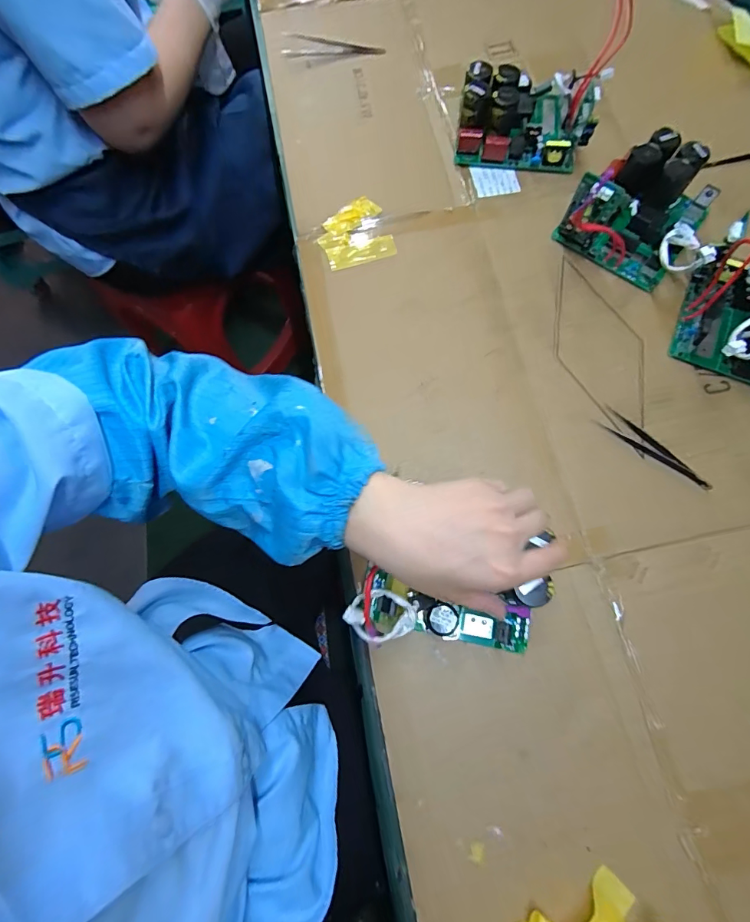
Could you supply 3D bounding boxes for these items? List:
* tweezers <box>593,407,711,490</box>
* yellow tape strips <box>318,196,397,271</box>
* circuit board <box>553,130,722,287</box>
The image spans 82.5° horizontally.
[{"bbox_3d":[0.257,-0.011,0.391,0.106,0.006,0.021,37,77,12],"label":"tweezers"},{"bbox_3d":[-0.023,-0.247,0.462,0.073,0.005,0.077,-16,72,-4],"label":"yellow tape strips"},{"bbox_3d":[0.277,-0.264,0.441,0.135,0.062,0.147,26,75,9],"label":"circuit board"}]

